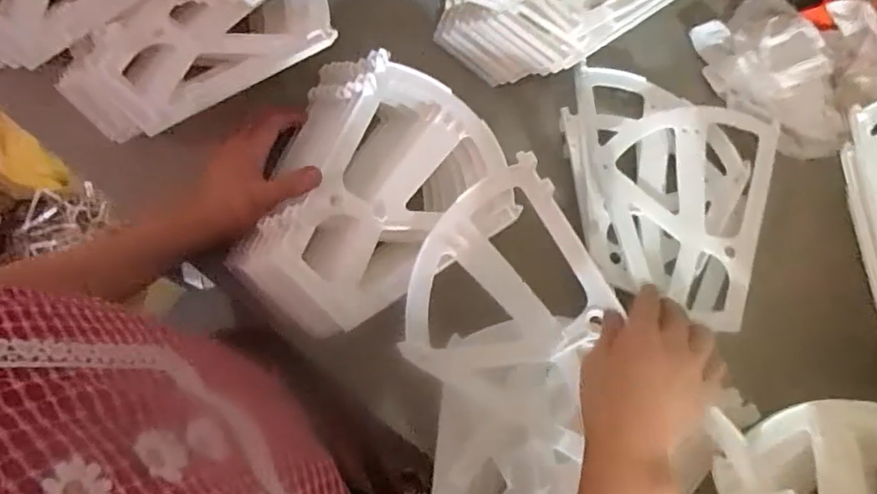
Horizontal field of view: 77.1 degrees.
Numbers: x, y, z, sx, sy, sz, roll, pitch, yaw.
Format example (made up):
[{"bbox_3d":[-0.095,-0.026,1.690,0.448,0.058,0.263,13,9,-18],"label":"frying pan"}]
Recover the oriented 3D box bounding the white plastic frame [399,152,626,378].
[{"bbox_3d":[0.044,0.028,0.497,0.180,0.025,0.176,-23,75,-9],"label":"white plastic frame"}]

